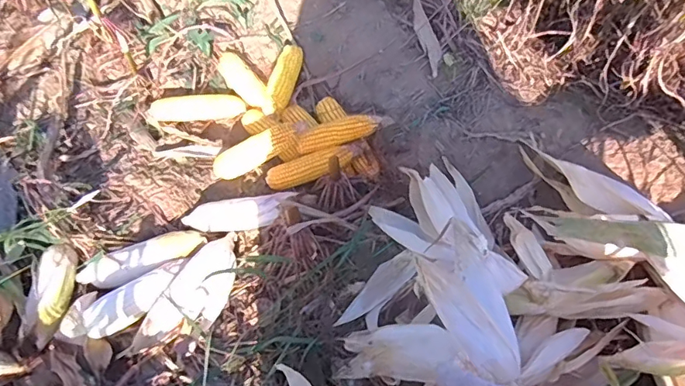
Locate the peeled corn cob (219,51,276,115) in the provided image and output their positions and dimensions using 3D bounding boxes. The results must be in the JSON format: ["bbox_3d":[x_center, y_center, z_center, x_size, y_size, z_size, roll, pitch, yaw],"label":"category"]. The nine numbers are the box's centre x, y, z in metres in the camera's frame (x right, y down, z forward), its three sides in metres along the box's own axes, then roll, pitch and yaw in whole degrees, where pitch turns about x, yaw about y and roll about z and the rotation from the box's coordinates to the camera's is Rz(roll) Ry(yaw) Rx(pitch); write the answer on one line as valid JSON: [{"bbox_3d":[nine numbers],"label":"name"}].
[{"bbox_3d":[-0.210,-0.244,1.085,0.060,0.043,0.239,-32,59,-18],"label":"peeled corn cob"}]

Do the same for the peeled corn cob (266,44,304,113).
[{"bbox_3d":[-0.126,-0.248,1.052,0.059,0.053,0.161,8,56,9],"label":"peeled corn cob"}]

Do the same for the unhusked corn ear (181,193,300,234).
[{"bbox_3d":[-0.189,0.039,0.904,0.221,0.045,0.050,-11,54,12],"label":"unhusked corn ear"}]

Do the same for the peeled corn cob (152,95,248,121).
[{"bbox_3d":[-0.317,-0.187,1.080,0.199,0.043,0.053,-8,55,-2],"label":"peeled corn cob"}]

